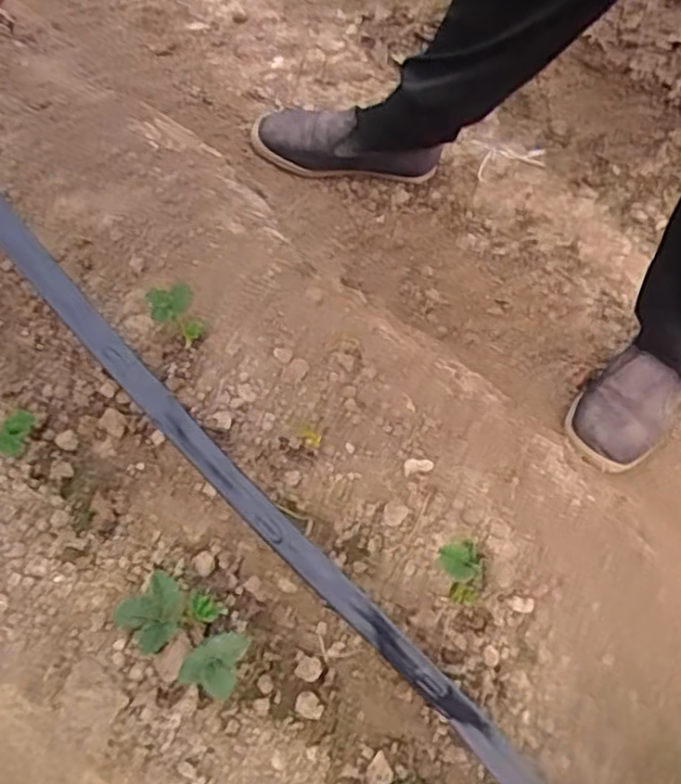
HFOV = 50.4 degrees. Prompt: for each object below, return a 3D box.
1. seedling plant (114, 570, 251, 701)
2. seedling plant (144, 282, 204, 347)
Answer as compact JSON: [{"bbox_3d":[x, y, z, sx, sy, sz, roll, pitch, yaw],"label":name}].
[{"bbox_3d":[-0.112,0.177,0.534,0.096,0.036,0.056,30,71,10],"label":"seedling plant"},{"bbox_3d":[-0.134,-0.063,0.595,0.036,0.045,0.035,0,68,-1],"label":"seedling plant"}]

